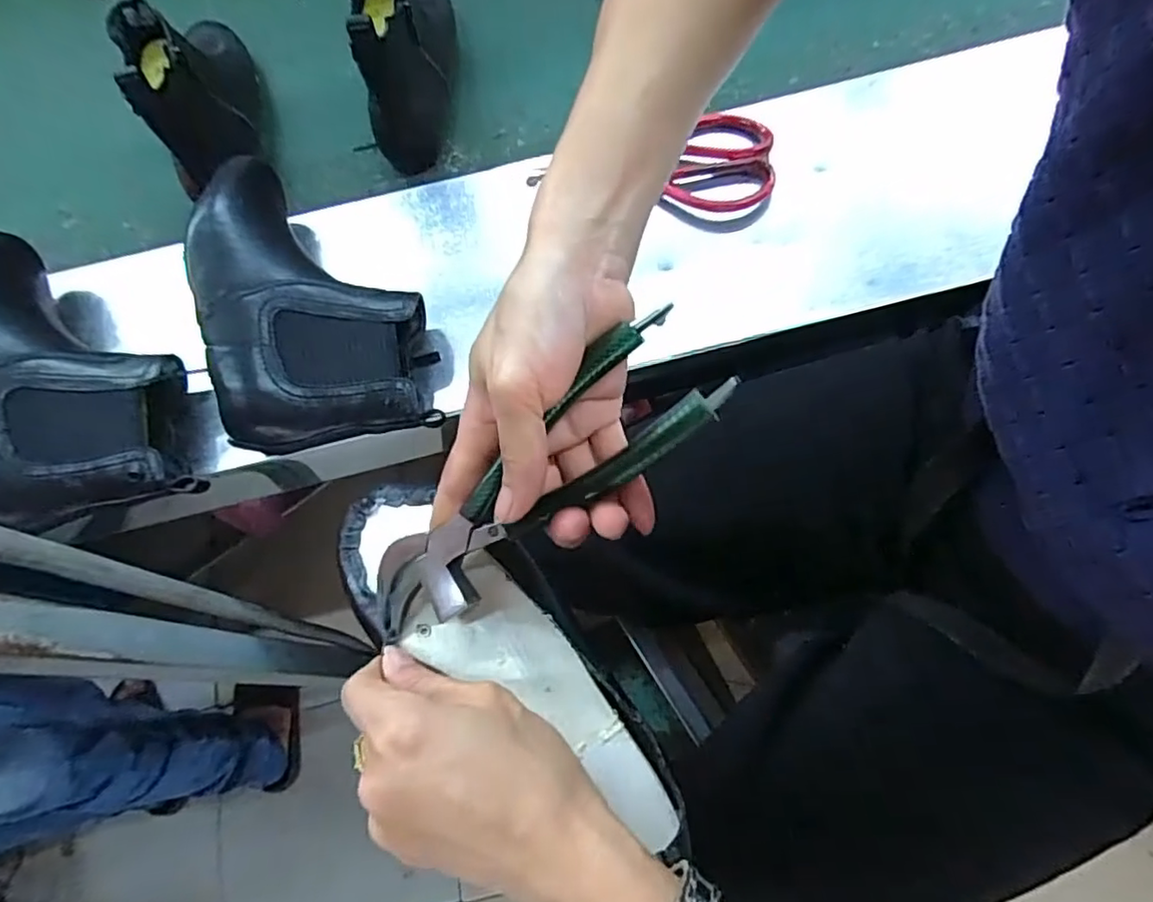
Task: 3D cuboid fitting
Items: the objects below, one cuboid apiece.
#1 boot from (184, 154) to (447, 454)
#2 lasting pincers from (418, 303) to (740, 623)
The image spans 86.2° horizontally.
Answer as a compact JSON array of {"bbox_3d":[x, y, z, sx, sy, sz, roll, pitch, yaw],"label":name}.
[{"bbox_3d":[-0.203,-0.126,0.477,0.148,0.081,0.246,-16,69,-2],"label":"boot"},{"bbox_3d":[-0.011,0.008,0.272,0.162,0.019,0.053,-38,71,11],"label":"lasting pincers"}]

